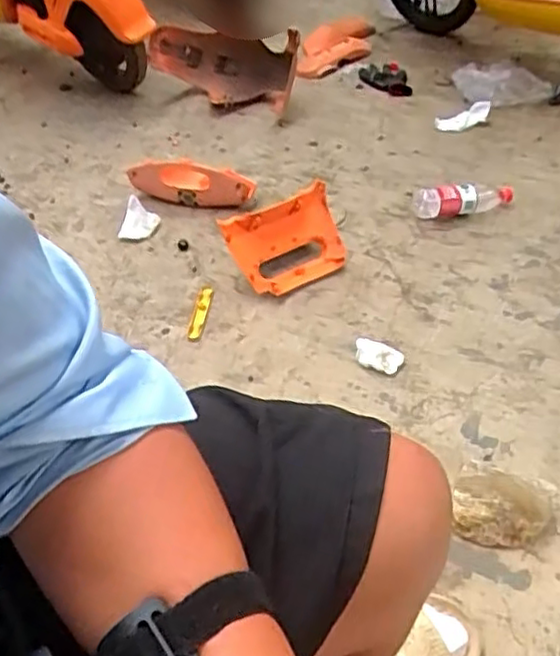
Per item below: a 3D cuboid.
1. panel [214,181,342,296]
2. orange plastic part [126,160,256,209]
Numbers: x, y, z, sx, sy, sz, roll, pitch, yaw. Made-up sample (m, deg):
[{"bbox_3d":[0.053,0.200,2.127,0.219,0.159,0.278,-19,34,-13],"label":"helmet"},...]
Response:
[{"bbox_3d":[0.015,-0.178,1.359,0.243,0.115,0.162,-21,44,-18],"label":"panel"},{"bbox_3d":[-0.205,-0.335,1.551,0.303,0.084,0.080,15,47,19],"label":"orange plastic part"}]

